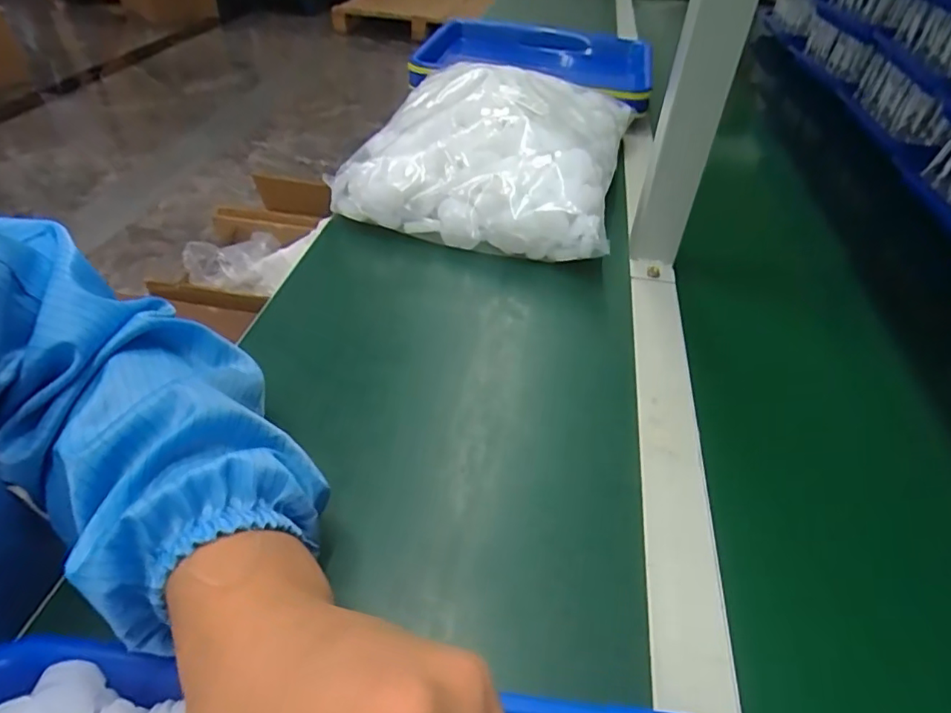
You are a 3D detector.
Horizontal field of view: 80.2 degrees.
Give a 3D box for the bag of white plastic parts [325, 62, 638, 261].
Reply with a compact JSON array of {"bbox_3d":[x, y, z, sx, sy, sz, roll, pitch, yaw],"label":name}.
[{"bbox_3d":[0.019,-0.225,0.611,0.263,0.114,0.292,9,42,10],"label":"bag of white plastic parts"}]

